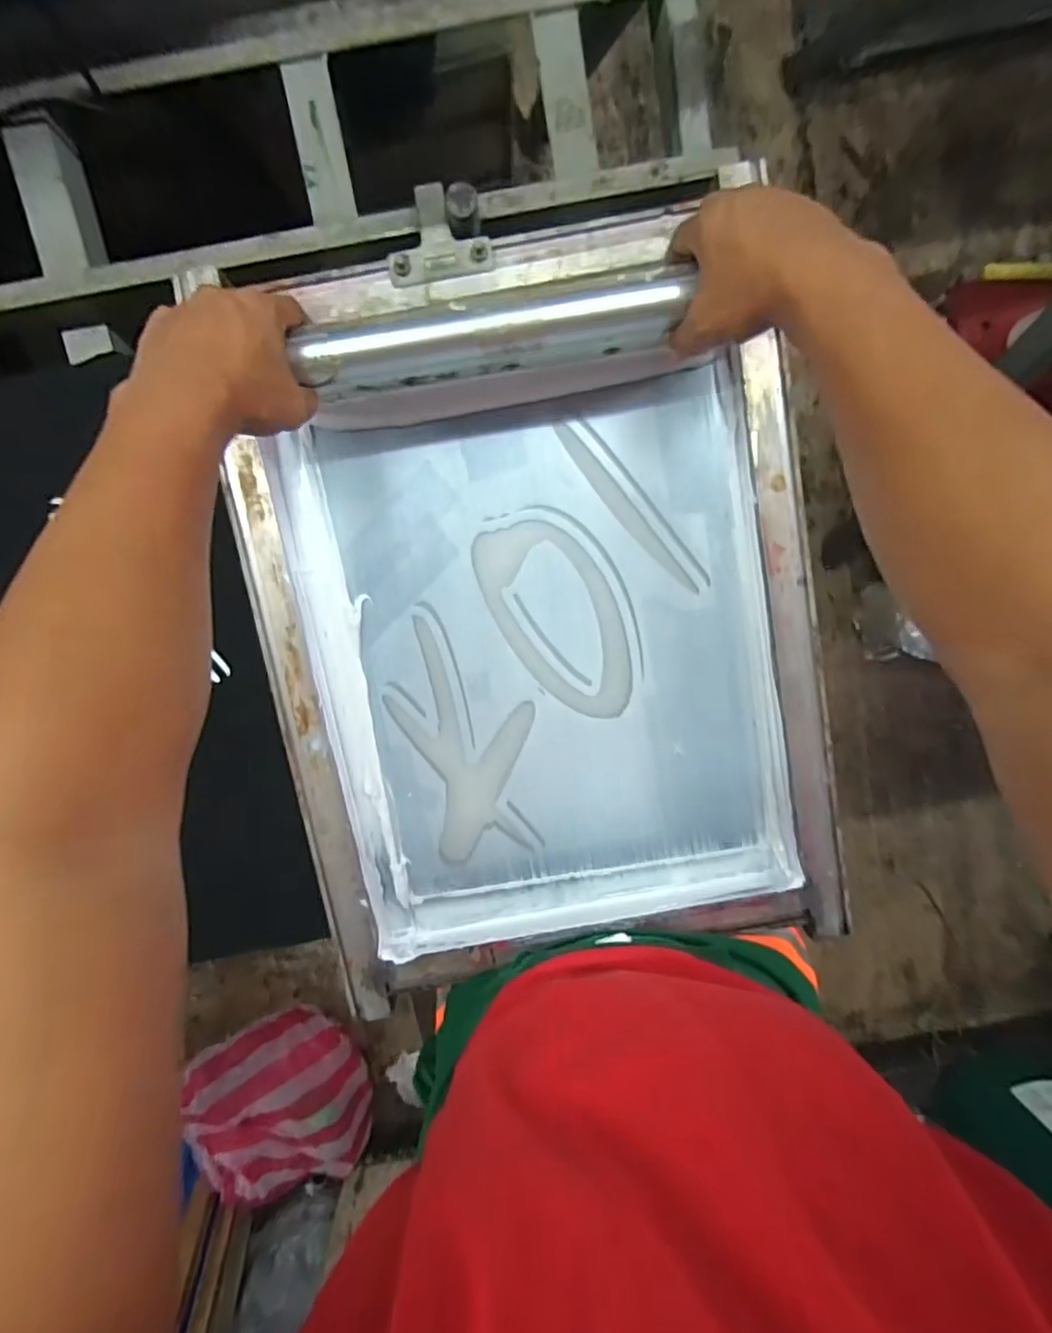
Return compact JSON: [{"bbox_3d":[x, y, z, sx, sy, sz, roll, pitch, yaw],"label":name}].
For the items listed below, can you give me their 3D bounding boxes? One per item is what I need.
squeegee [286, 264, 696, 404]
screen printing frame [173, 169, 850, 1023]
[{"bbox_3d":[-0.024,-0.235,0.427,0.264,0.088,0.032,-11,97,-3],"label":"squeegee"},{"bbox_3d":[0.016,-0.010,0.527,0.474,0.038,0.578,-10,97,1],"label":"screen printing frame"}]

